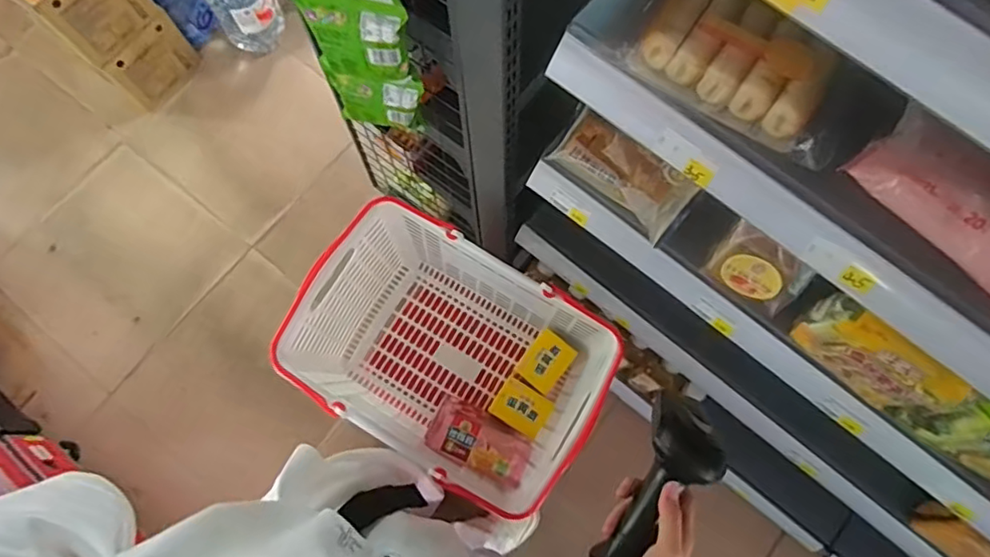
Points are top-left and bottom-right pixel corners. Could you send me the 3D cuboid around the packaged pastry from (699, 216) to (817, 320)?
[{"bbox_3d":[0.308,-0.011,0.681,0.102,0.093,0.040,37,48,11],"label":"packaged pastry"}]

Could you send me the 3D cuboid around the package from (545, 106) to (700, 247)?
[{"bbox_3d":[0.156,-0.130,0.717,0.172,0.055,0.067,41,78,9],"label":"package"}]

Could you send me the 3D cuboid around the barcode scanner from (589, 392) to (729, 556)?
[{"bbox_3d":[0.147,0.185,0.519,0.065,0.052,0.166,31,81,7],"label":"barcode scanner"}]

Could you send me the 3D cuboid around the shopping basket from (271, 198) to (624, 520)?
[{"bbox_3d":[-0.067,0.122,0.907,0.426,0.221,0.294,29,77,7],"label":"shopping basket"}]

